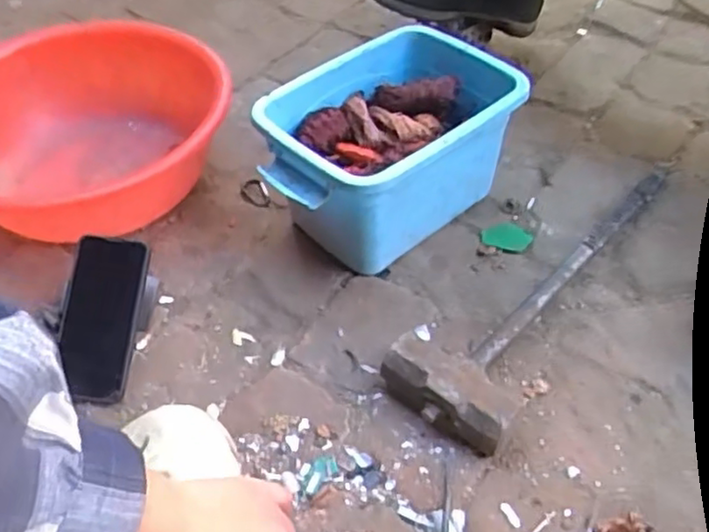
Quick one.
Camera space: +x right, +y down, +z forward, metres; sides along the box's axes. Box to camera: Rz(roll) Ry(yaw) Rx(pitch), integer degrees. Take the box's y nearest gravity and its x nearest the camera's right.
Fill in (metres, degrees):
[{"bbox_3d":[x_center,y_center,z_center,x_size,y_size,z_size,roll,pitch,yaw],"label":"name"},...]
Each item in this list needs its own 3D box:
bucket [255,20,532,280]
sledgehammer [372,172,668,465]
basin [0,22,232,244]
[{"bbox_3d":[0.030,-0.123,0.774,0.271,0.161,0.196,-32,52,-24],"label":"bucket"},{"bbox_3d":[0.199,0.000,0.731,0.121,0.056,0.444,27,55,25],"label":"sledgehammer"},{"bbox_3d":[-0.340,-0.169,0.859,0.344,0.130,0.344,-2,48,2],"label":"basin"}]

